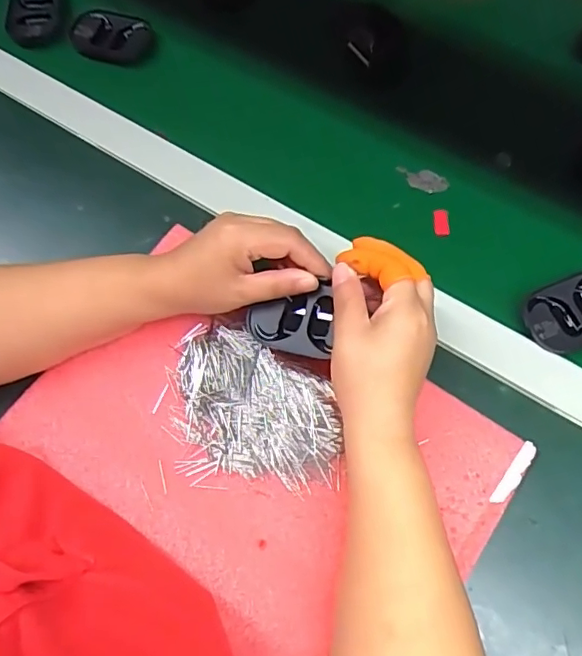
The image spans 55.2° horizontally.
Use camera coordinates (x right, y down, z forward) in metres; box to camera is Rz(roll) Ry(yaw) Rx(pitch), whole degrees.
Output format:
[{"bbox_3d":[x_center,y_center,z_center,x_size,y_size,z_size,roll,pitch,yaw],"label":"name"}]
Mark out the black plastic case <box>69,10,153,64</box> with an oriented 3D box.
[{"bbox_3d":[-0.194,-0.316,0.602,0.087,0.020,0.052,18,69,10],"label":"black plastic case"}]

